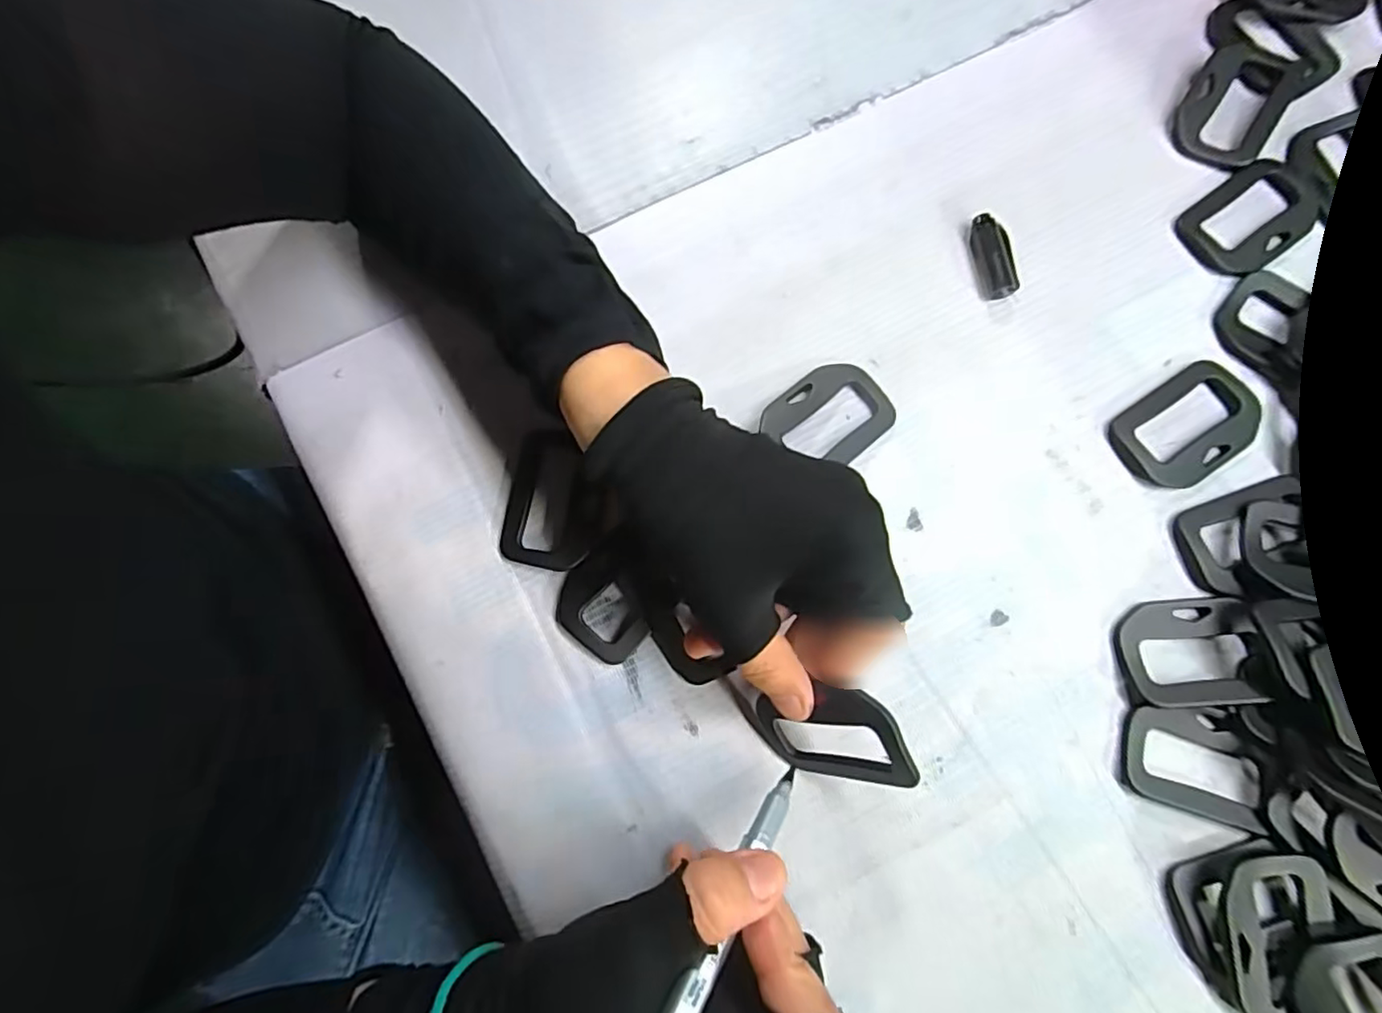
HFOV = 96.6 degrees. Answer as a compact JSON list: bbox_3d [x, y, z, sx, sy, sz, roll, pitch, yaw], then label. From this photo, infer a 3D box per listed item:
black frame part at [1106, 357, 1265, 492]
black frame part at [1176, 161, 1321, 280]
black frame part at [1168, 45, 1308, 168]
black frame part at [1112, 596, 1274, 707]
[{"bbox_3d":[0.221,-0.036,0.271,0.066,0.004,0.042,-34,80,-5],"label":"black frame part"},{"bbox_3d":[0.264,-0.136,0.289,0.061,0.005,0.044,-38,80,-6],"label":"black frame part"},{"bbox_3d":[0.264,-0.195,0.299,0.043,0.011,0.066,34,81,7],"label":"black frame part"},{"bbox_3d":[0.203,0.059,0.249,0.051,0.011,0.042,-5,79,0],"label":"black frame part"}]

